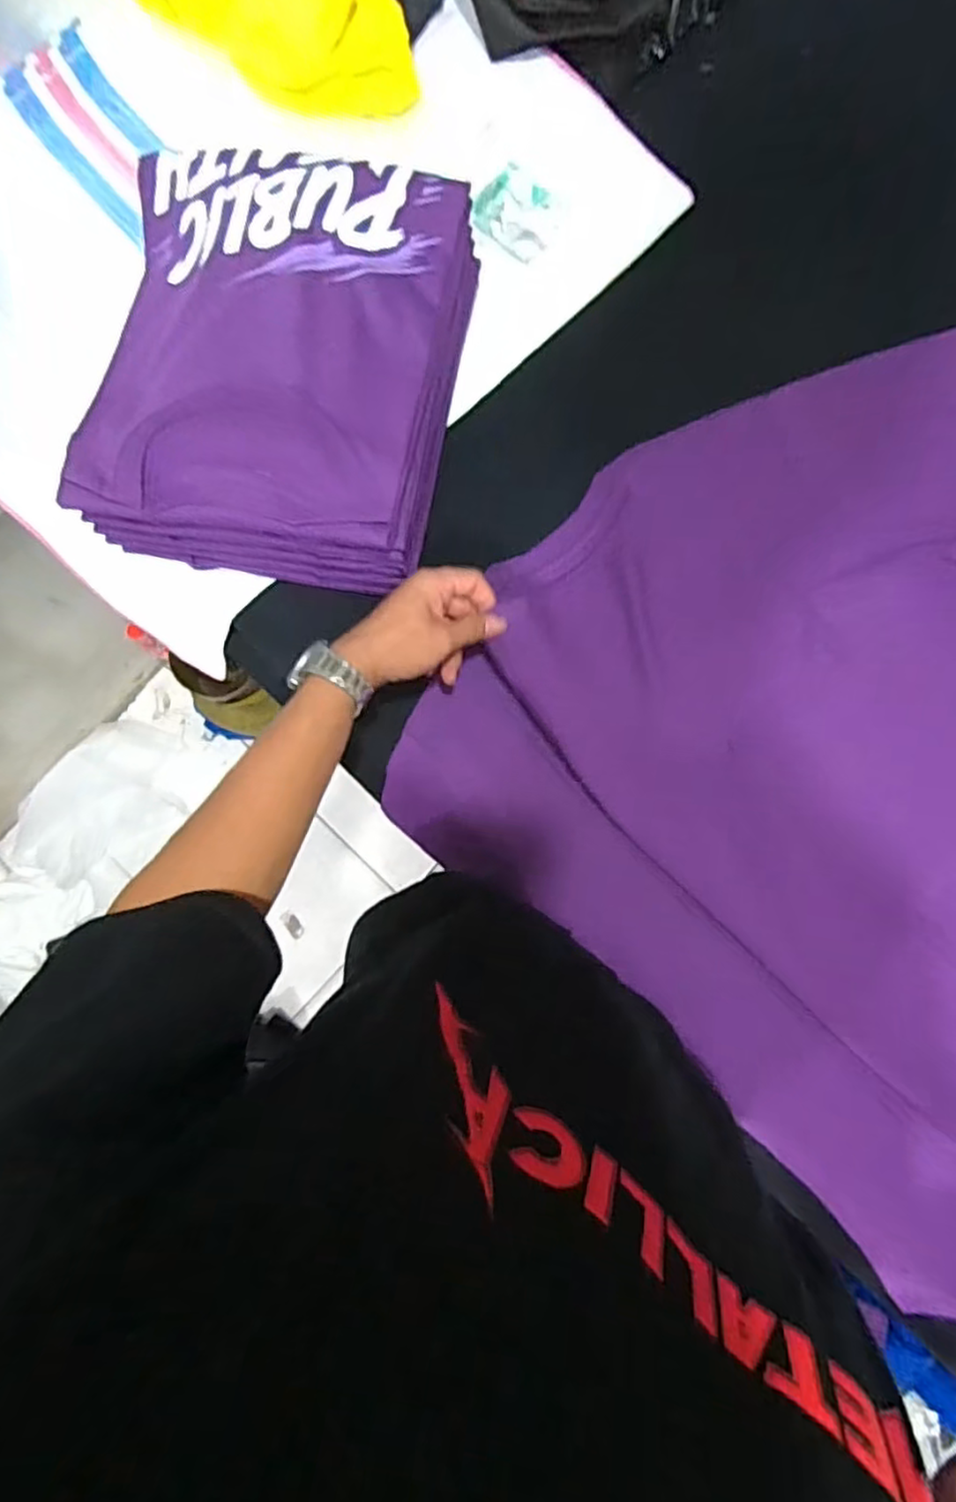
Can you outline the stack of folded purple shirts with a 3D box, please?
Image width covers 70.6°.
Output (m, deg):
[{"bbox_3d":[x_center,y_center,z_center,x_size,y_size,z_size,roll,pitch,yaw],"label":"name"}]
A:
[{"bbox_3d":[-0.171,-0.326,0.601,0.280,0.129,0.327,11,87,6],"label":"stack of folded purple shirts"}]

